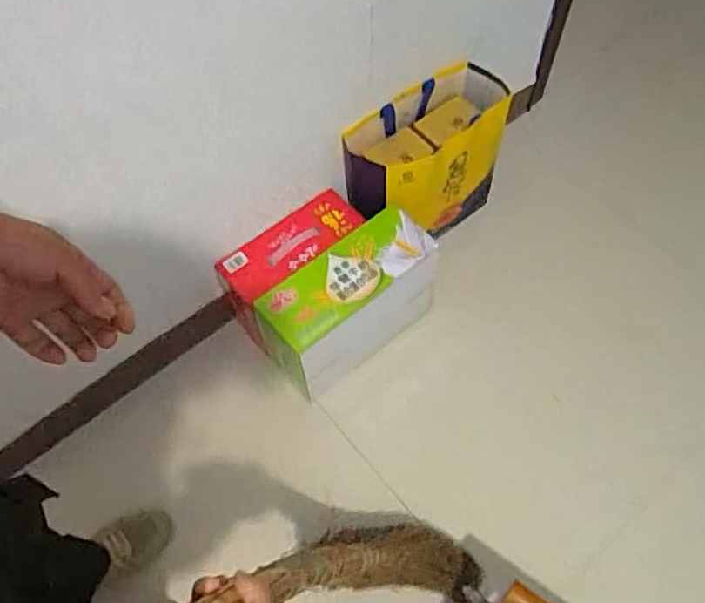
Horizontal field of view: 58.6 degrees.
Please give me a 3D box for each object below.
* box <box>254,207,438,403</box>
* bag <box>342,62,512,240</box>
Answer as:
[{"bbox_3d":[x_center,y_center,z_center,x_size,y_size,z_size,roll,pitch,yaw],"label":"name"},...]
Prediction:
[{"bbox_3d":[-0.004,0.008,1.190,0.322,0.251,0.136,-37,67,-16],"label":"box"},{"bbox_3d":[0.159,-0.270,1.306,0.370,0.321,0.175,-36,66,-16],"label":"bag"}]

